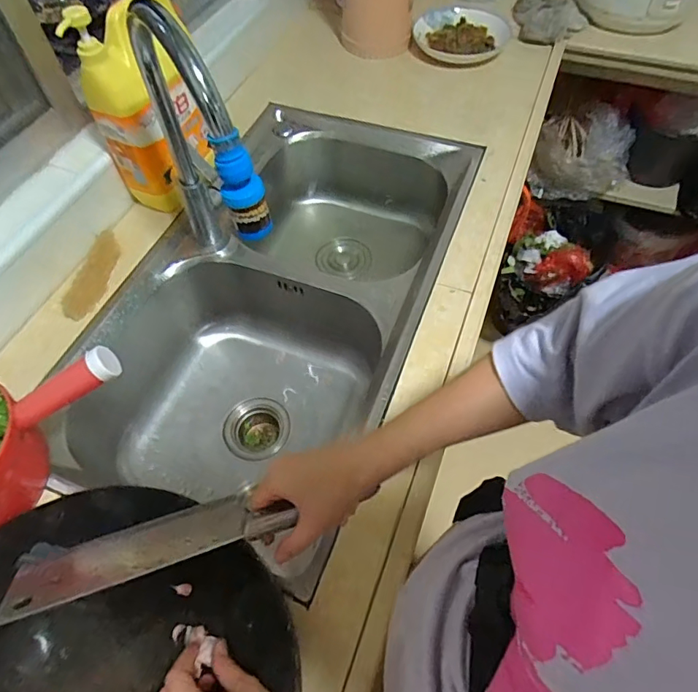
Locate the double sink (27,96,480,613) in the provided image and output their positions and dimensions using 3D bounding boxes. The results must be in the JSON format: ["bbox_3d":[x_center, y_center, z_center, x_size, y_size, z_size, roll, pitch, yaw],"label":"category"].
[{"bbox_3d":[-0.099,-0.058,0.836,0.442,0.241,0.764,17,59,11],"label":"double sink"}]

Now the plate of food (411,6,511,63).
[{"bbox_3d":[0.235,-0.661,1.033,0.193,0.035,0.187,0,57,0],"label":"plate of food"}]

